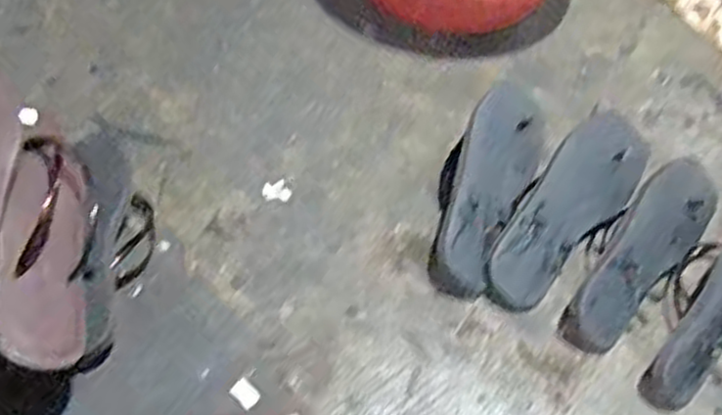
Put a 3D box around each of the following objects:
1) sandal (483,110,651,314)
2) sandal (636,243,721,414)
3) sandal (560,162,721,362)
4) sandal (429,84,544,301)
[{"bbox_3d":[0.219,-0.004,0.772,0.090,0.062,0.275,32,55,17],"label":"sandal"},{"bbox_3d":[0.344,0.077,0.706,0.074,0.071,0.262,39,57,22],"label":"sandal"},{"bbox_3d":[0.276,0.046,0.742,0.079,0.036,0.243,46,67,-2],"label":"sandal"},{"bbox_3d":[0.131,-0.030,0.785,0.089,0.052,0.271,24,53,11],"label":"sandal"}]

